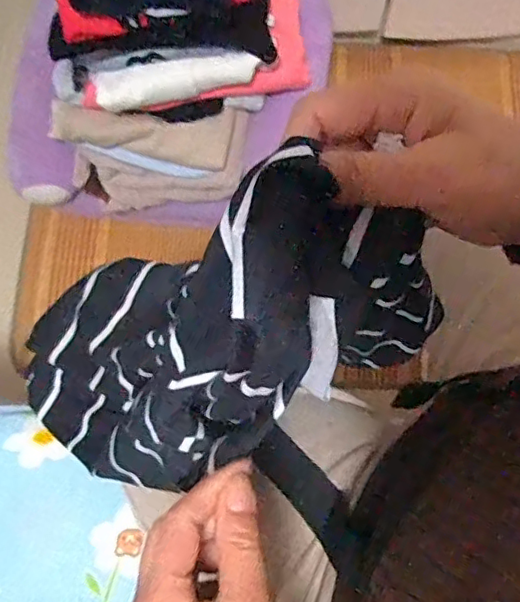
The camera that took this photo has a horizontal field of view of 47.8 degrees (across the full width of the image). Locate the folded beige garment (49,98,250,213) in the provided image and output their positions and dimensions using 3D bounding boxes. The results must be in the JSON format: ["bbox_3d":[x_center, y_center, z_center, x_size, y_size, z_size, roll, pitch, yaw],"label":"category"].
[{"bbox_3d":[-0.182,-0.234,0.980,0.308,0.177,0.057,3,34,-1],"label":"folded beige garment"}]

